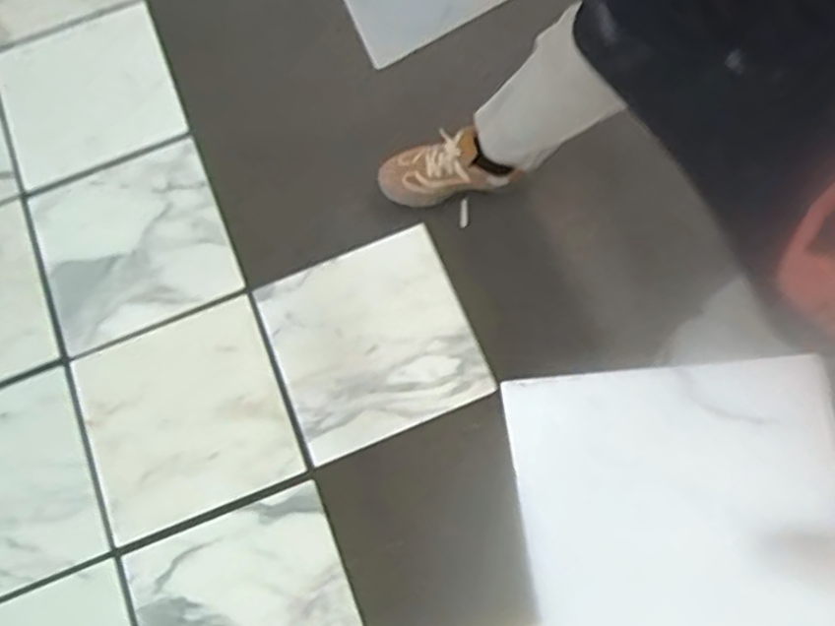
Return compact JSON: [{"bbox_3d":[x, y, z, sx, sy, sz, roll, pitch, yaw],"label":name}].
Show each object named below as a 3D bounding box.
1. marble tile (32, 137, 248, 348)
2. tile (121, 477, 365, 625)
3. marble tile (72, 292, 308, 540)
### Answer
[{"bbox_3d":[-0.485,-0.129,1.149,0.291,0.015,0.321,-21,70,-16],"label":"marble tile"},{"bbox_3d":[-0.240,0.433,0.957,0.293,0.014,0.295,-21,72,-9],"label":"tile"},{"bbox_3d":[-0.365,0.155,1.050,0.291,0.016,0.308,-20,73,-11],"label":"marble tile"}]

